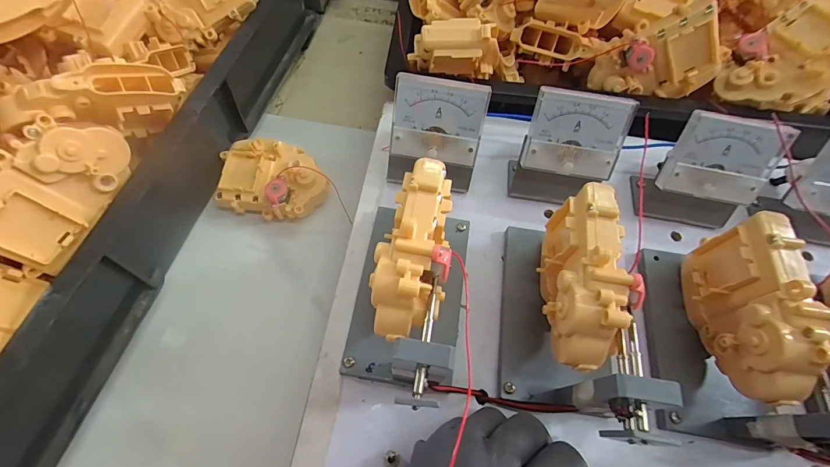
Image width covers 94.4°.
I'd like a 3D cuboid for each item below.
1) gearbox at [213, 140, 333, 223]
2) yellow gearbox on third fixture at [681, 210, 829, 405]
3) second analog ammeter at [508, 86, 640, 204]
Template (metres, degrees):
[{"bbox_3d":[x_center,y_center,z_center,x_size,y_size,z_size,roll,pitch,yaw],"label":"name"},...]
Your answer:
[{"bbox_3d":[-0.131,-0.048,0.362,0.096,0.035,0.073,4,63,0],"label":"gearbox"},{"bbox_3d":[0.191,0.044,0.218,0.030,0.071,0.094,10,63,3],"label":"yellow gearbox on third fixture"},{"bbox_3d":[0.110,-0.057,0.277,0.066,0.070,0.048,11,63,4],"label":"second analog ammeter"}]

